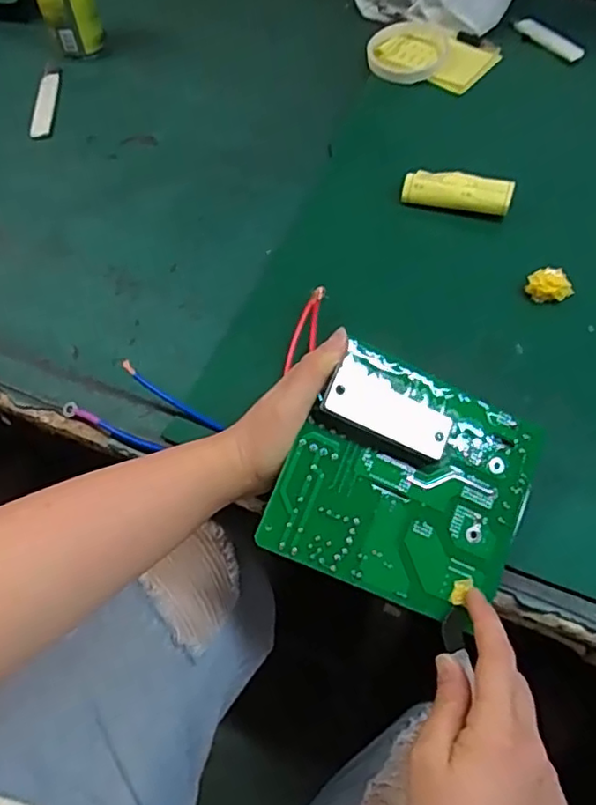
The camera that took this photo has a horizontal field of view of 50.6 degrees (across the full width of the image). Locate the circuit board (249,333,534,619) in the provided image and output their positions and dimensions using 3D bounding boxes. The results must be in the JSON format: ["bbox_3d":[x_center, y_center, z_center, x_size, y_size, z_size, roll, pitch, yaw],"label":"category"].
[{"bbox_3d":[0.071,0.051,0.388,0.154,0.021,0.136,26,81,-14],"label":"circuit board"}]

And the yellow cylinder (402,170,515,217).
[{"bbox_3d":[0.145,-0.193,0.578,0.096,0.025,0.025,12,60,11],"label":"yellow cylinder"}]

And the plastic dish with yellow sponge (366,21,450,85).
[{"bbox_3d":[0.123,-0.396,0.711,0.086,0.022,0.089,-2,59,3],"label":"plastic dish with yellow sponge"}]

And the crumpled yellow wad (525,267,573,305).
[{"bbox_3d":[0.209,-0.097,0.525,0.033,0.018,0.024,-13,59,-4],"label":"crumpled yellow wad"}]

